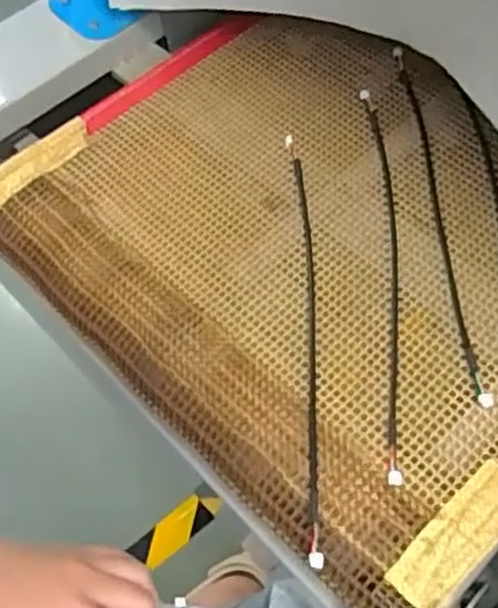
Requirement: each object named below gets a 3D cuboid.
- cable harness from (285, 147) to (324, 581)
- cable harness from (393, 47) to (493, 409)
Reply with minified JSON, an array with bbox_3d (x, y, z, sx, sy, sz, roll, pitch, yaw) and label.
[{"bbox_3d":[0.034,0.007,0.423,0.013,0.013,0.278,-3,60,3],"label":"cable harness"},{"bbox_3d":[0.120,-0.062,0.465,0.012,0.017,0.278,-5,59,2],"label":"cable harness"}]

